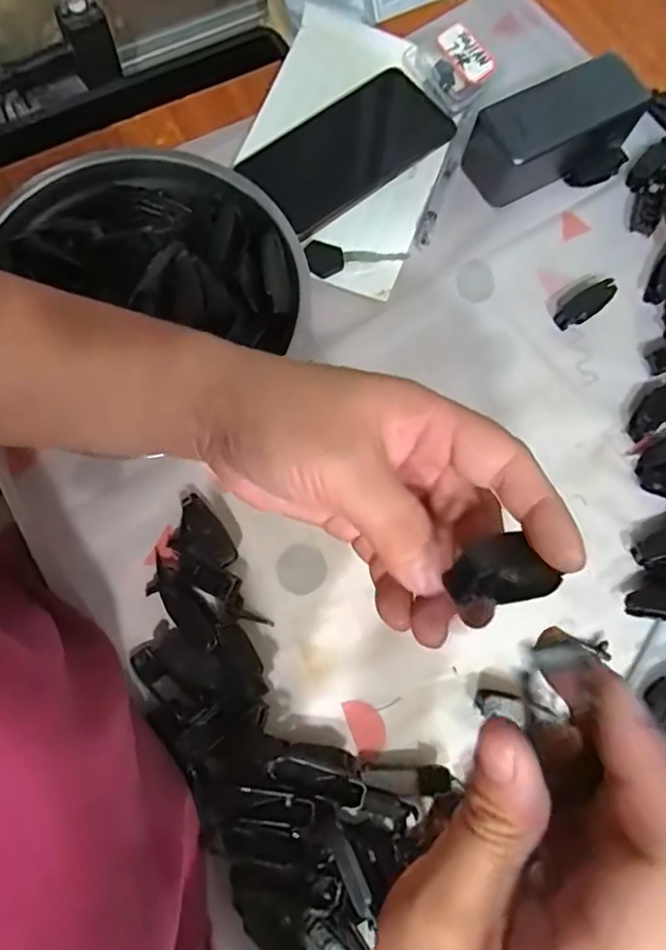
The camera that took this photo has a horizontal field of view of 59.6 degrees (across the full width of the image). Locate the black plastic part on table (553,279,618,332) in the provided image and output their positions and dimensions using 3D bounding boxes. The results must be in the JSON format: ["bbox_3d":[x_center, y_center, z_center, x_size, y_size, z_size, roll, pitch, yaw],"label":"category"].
[{"bbox_3d":[0.187,-0.125,0.430,0.047,0.021,0.015,-32,73,3],"label":"black plastic part on table"}]

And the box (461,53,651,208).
[{"bbox_3d":[0.168,-0.258,0.442,0.139,0.051,0.058,-27,79,-10],"label":"box"}]

